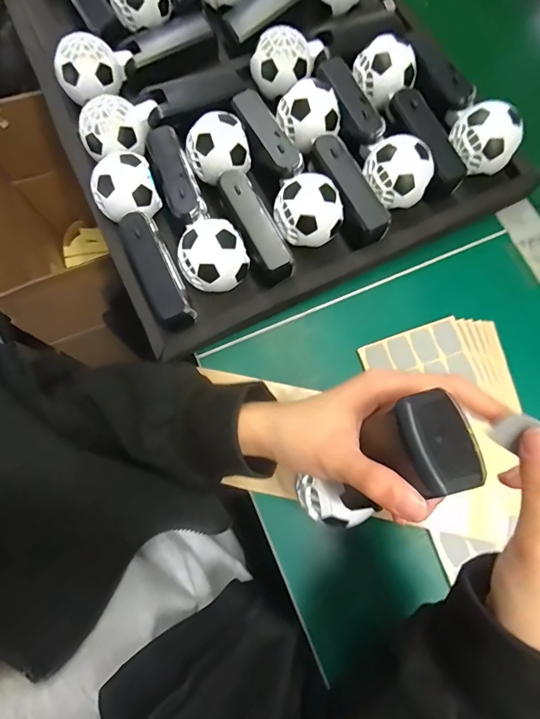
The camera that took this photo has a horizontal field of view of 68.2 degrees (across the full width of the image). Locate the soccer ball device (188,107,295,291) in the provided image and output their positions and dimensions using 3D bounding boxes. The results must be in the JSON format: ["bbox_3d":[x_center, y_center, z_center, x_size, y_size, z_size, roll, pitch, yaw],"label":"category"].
[{"bbox_3d":[-0.027,-0.148,0.376,0.052,0.057,0.155,-23,76,-7],"label":"soccer ball device"}]

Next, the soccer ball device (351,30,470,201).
[{"bbox_3d":[0.141,-0.247,0.394,0.058,0.047,0.159,-25,76,-7],"label":"soccer ball device"}]

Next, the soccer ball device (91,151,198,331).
[{"bbox_3d":[-0.114,-0.105,0.370,0.052,0.063,0.156,-21,76,-6],"label":"soccer ball device"}]

